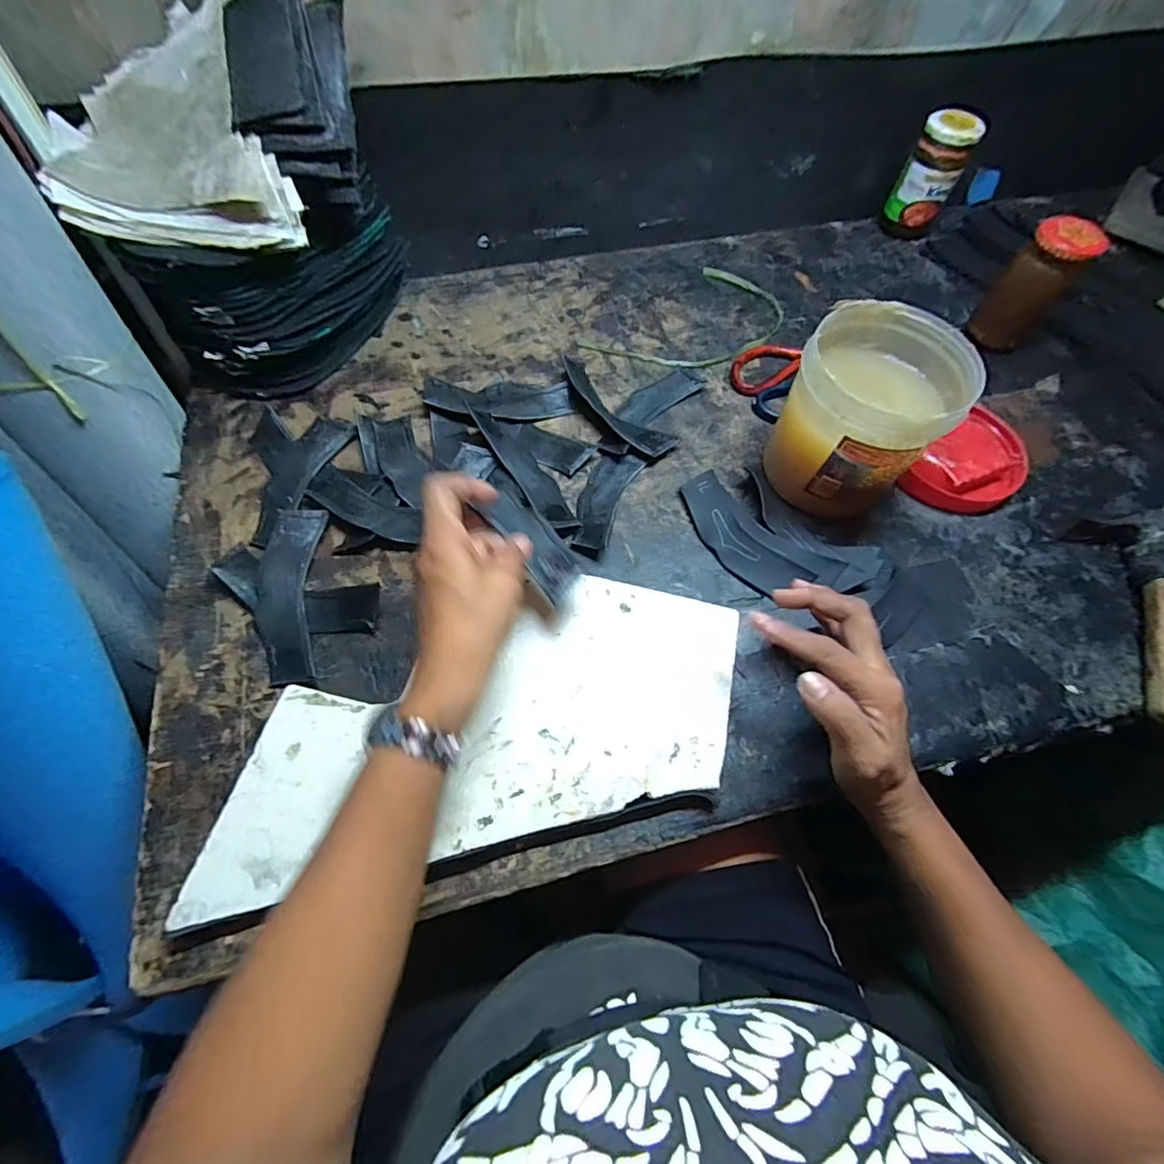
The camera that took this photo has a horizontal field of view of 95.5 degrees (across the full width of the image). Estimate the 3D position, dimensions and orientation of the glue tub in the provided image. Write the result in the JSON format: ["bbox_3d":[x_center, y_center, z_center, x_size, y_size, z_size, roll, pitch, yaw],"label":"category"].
[{"bbox_3d":[0.225,-0.134,0.437,0.116,0.129,0.123,1,63,-2],"label":"glue tub"}]

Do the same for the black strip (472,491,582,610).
[{"bbox_3d":[-0.033,-0.025,0.365,0.033,0.013,0.090,-33,74,-17],"label":"black strip"}]

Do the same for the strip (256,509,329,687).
[{"bbox_3d":[-0.225,0.009,0.407,0.047,0.015,0.142,-5,64,-5],"label":"strip"}]

